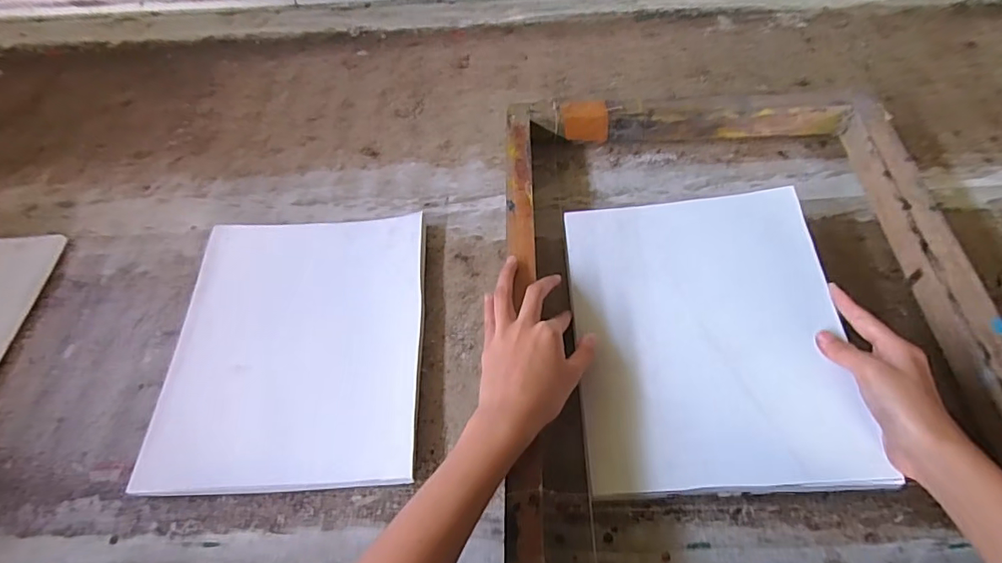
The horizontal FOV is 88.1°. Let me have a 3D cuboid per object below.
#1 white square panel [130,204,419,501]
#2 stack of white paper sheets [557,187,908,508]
[{"bbox_3d":[-0.190,0.056,0.488,0.228,0.027,0.263,-4,58,2],"label":"white square panel"},{"bbox_3d":[0.173,0.038,0.448,0.211,0.009,0.260,-7,62,11],"label":"stack of white paper sheets"}]

